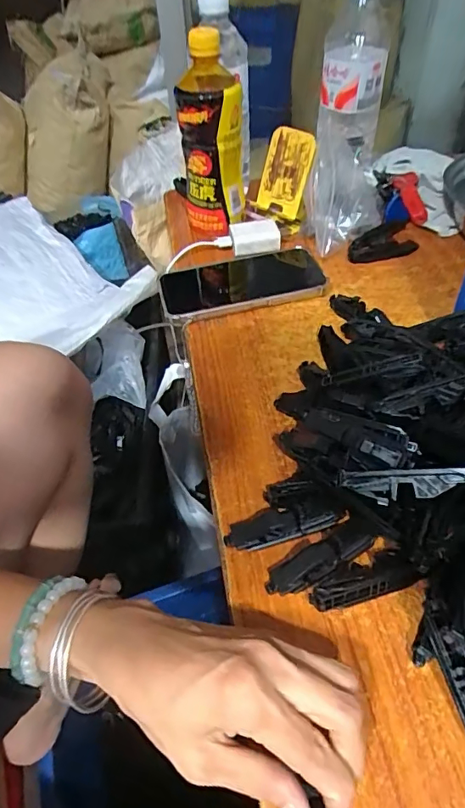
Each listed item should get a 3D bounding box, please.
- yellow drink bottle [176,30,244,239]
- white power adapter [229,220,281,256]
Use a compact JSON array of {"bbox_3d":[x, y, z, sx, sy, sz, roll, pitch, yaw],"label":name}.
[{"bbox_3d":[-0.028,-0.290,0.521,0.073,0.186,0.080,-6,47,0],"label":"yellow drink bottle"},{"bbox_3d":[0.025,-0.190,0.543,0.054,0.021,0.047,-6,47,0],"label":"white power adapter"}]

